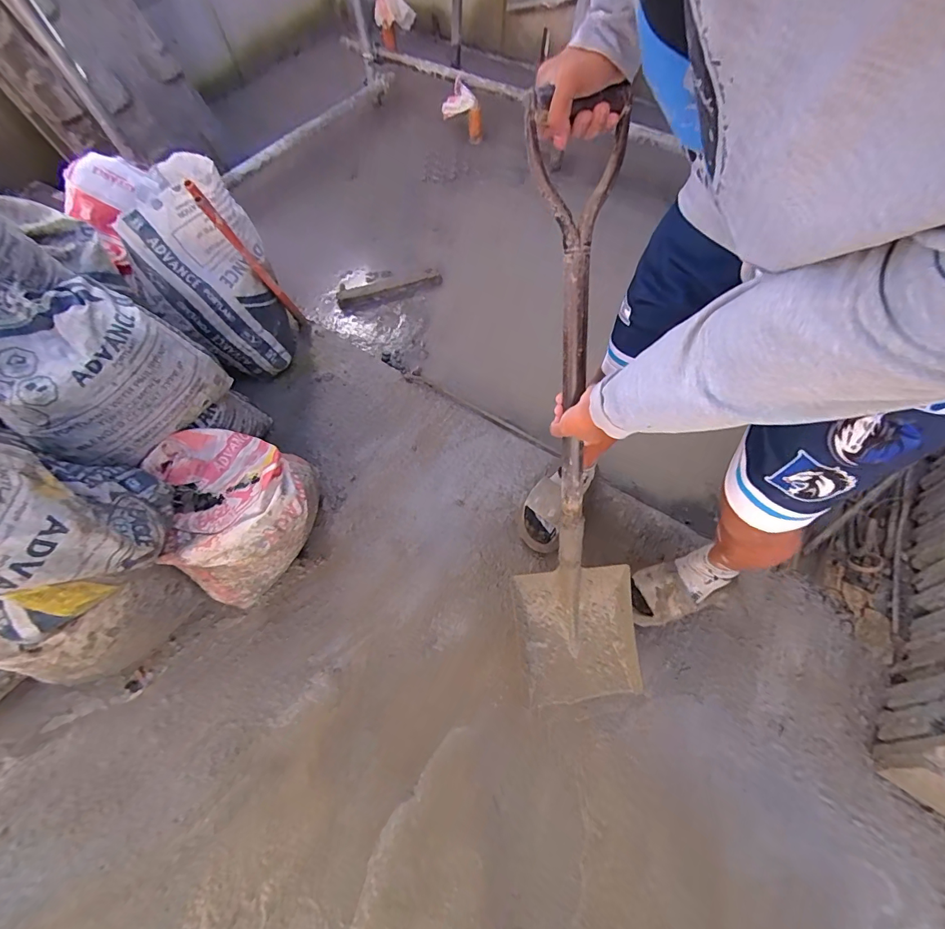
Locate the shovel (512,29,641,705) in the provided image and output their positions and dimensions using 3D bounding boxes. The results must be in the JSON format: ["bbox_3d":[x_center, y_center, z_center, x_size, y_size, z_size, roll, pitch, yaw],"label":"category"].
[{"bbox_3d":[0.173,0.017,0.659,0.209,0.928,0.105,-6,28,-1],"label":"shovel"}]

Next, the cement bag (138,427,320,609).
[{"bbox_3d":[-0.512,0.103,0.952,0.296,0.249,0.315,-24,66,-10],"label":"cement bag"}]

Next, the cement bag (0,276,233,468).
[{"bbox_3d":[-0.690,-0.166,0.803,0.173,0.270,0.310,22,67,11],"label":"cement bag"}]

